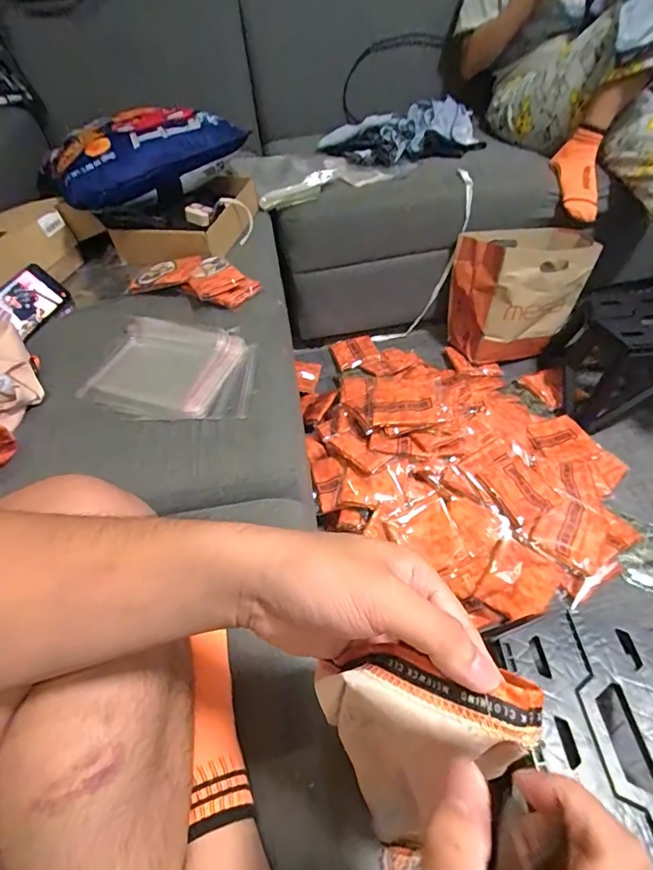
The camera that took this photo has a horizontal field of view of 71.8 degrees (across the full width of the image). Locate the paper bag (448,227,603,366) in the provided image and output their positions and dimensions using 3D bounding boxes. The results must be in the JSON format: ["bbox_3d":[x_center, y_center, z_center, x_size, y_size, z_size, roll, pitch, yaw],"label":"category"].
[{"bbox_3d":[0.487,-0.356,1.150,0.282,0.269,0.185,-10,50,-3],"label":"paper bag"}]

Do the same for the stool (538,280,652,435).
[{"bbox_3d":[0.704,-0.180,1.028,0.307,0.230,0.262,-2,50,4],"label":"stool"}]

